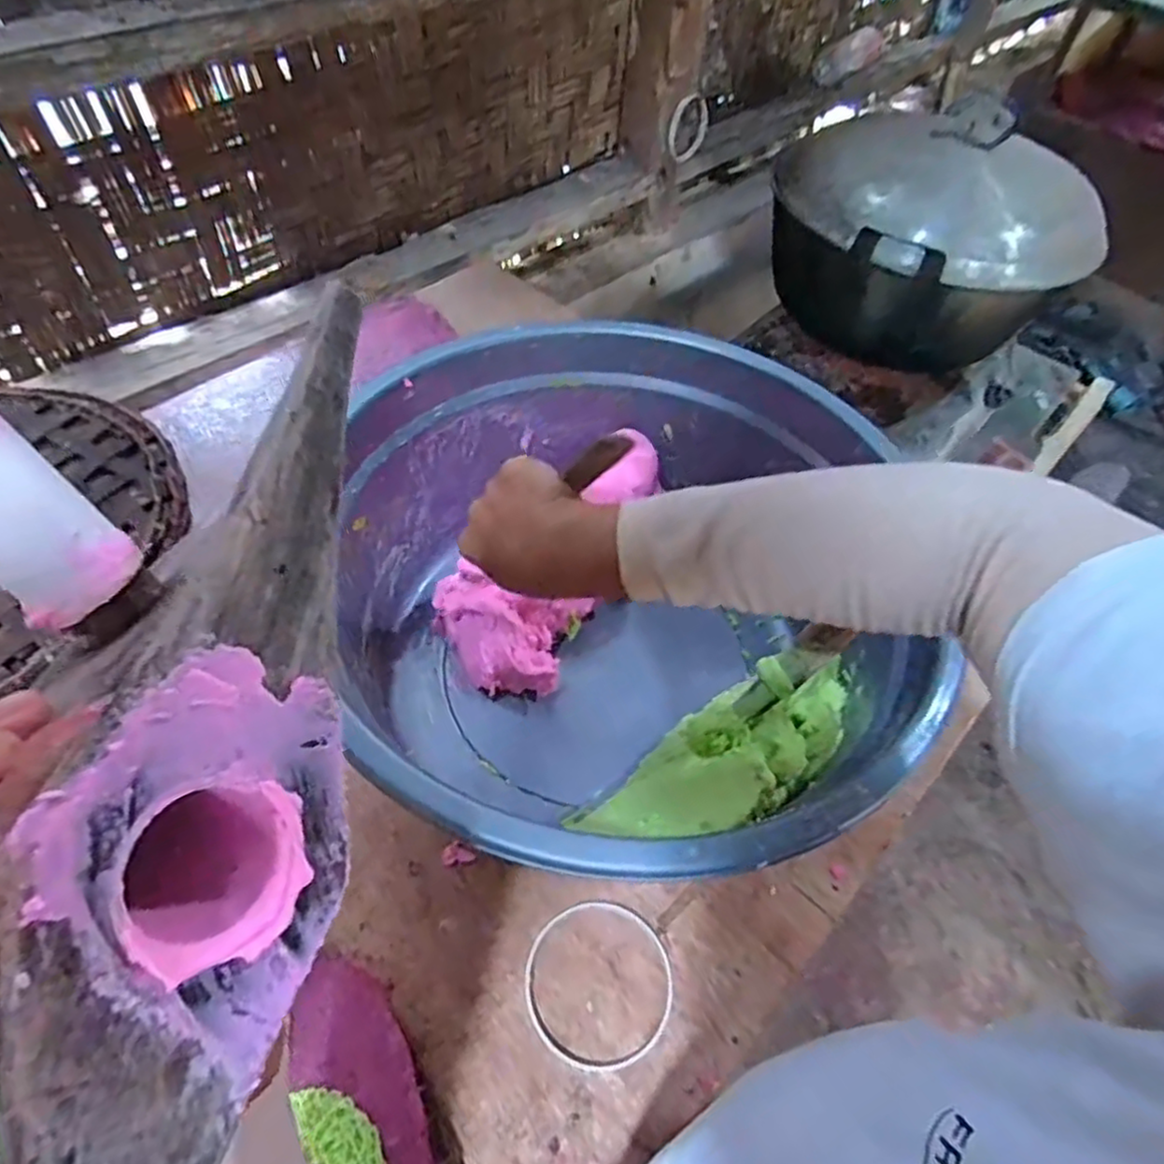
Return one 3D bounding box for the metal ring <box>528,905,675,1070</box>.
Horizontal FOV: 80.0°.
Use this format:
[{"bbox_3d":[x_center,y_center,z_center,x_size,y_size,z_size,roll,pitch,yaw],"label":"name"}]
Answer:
[{"bbox_3d":[0.011,0.242,0.422,0.089,0.004,0.089,2,54,-3],"label":"metal ring"}]

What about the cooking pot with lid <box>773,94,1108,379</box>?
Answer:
[{"bbox_3d":[0.457,-0.484,0.986,0.355,0.239,0.337,2,54,-3],"label":"cooking pot with lid"}]

